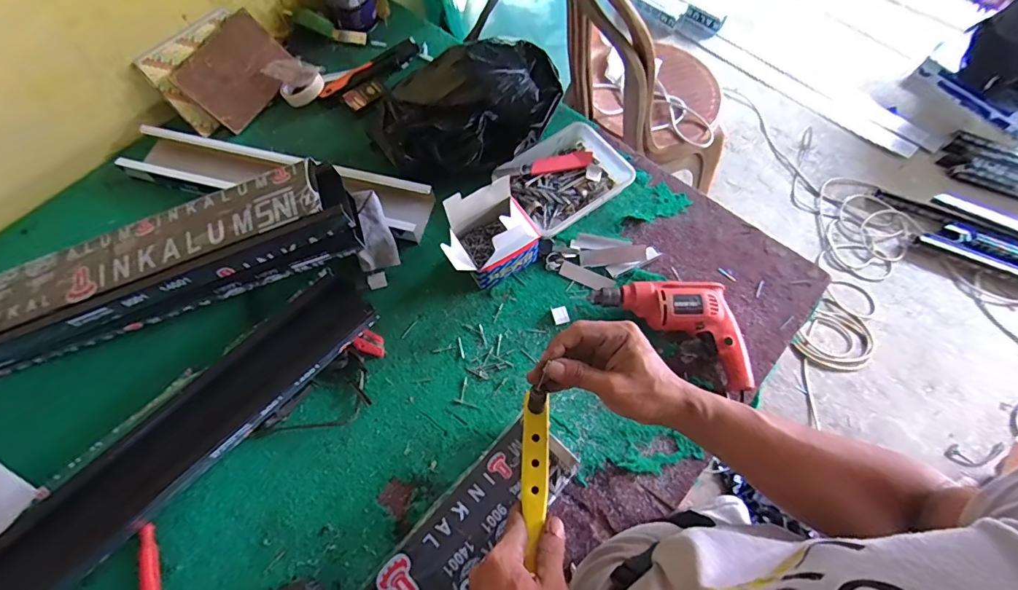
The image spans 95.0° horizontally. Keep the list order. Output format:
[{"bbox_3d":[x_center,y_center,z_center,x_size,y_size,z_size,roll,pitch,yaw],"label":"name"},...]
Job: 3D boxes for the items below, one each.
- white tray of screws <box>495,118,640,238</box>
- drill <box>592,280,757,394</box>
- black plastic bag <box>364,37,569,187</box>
[{"bbox_3d":[0.095,-0.215,0.862,0.231,0.062,0.180,-35,69,-15],"label":"white tray of screws"},{"bbox_3d":[0.283,0.031,0.752,0.261,0.065,0.126,33,71,15],"label":"drill"},{"bbox_3d":[-0.059,-0.348,0.870,0.364,0.169,0.222,-27,68,-10],"label":"black plastic bag"}]

